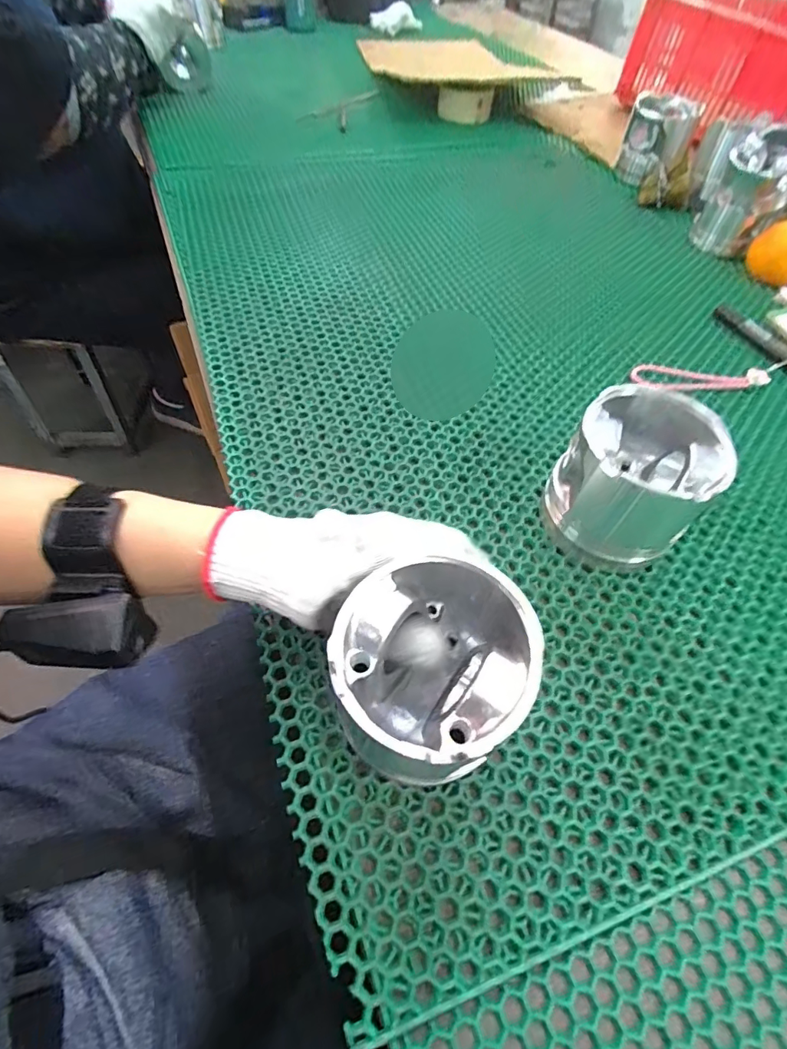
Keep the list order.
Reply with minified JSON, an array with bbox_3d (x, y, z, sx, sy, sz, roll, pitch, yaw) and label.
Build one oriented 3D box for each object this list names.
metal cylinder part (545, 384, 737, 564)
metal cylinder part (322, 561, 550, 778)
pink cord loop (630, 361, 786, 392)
[{"bbox_3d":[0.160,-0.032,0.326,0.089,0.094,0.089,35,61,19],"label":"metal cylinder part"},{"bbox_3d":[0.020,0.075,0.249,0.085,0.092,0.095,29,59,16],"label":"metal cylinder part"},{"bbox_3d":[0.309,-0.142,0.459,0.161,0.009,0.037,-1,56,-4],"label":"pink cord loop"}]

